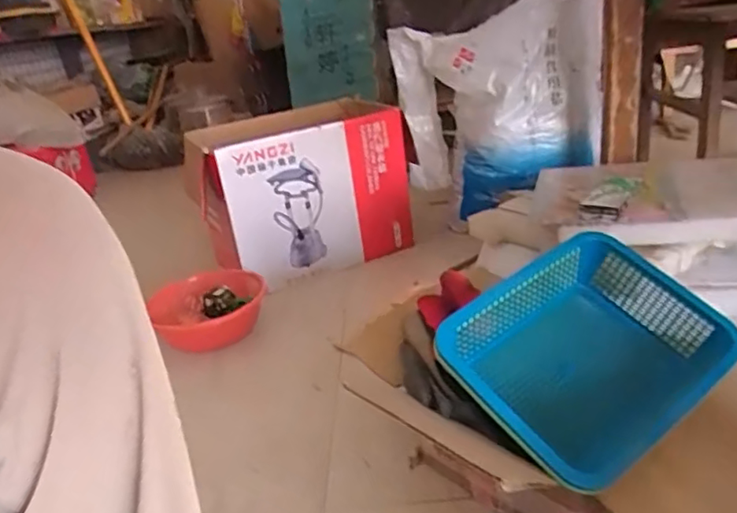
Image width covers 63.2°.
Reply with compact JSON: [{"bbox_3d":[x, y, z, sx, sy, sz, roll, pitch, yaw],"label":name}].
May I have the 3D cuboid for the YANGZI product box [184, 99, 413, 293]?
[{"bbox_3d":[-0.157,-0.154,1.398,0.426,0.326,0.302,-18,24,-23],"label":"YANGZI product box"}]

